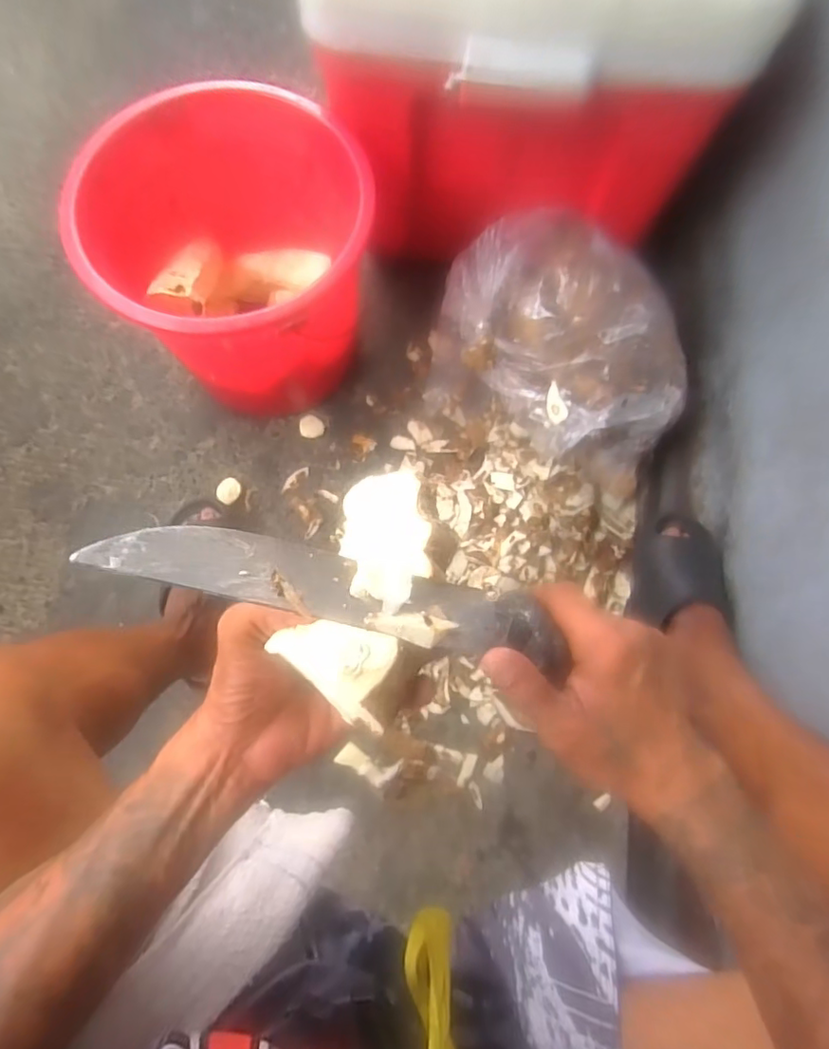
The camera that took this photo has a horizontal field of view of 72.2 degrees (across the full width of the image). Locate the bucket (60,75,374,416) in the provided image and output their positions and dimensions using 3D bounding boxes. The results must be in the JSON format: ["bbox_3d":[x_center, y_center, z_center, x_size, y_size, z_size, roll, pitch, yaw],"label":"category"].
[{"bbox_3d":[-0.205,-0.302,0.702,0.301,0.246,0.285,0,76,0],"label":"bucket"}]

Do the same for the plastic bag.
[{"bbox_3d":[0.185,-0.217,0.739,0.329,0.202,0.223,34,78,8],"label":"plastic bag"}]

